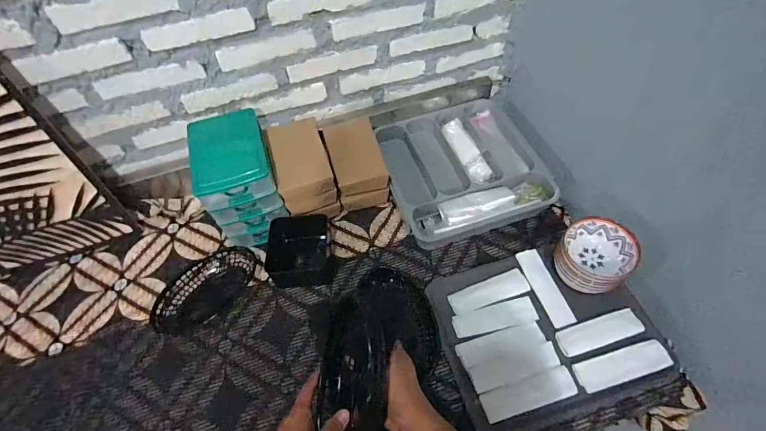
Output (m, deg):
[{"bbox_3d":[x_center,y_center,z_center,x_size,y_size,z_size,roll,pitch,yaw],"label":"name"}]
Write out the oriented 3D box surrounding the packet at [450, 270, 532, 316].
[{"bbox_3d":[0.199,0.143,0.726,0.150,0.008,0.050,-17,57,-7],"label":"packet"}]

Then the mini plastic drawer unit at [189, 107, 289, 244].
[{"bbox_3d":[-0.285,-0.069,0.788,0.131,0.206,0.187,-17,57,-8],"label":"mini plastic drawer unit"}]

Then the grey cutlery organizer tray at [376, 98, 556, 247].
[{"bbox_3d":[0.180,-0.120,0.882,0.335,0.050,0.348,-17,57,-8],"label":"grey cutlery organizer tray"}]

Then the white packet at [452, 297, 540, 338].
[{"bbox_3d":[0.201,0.184,0.696,0.149,0.008,0.045,-12,57,-4],"label":"white packet"}]

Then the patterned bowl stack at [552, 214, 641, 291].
[{"bbox_3d":[0.380,0.074,0.698,0.103,0.095,0.122,-27,59,-13],"label":"patterned bowl stack"}]

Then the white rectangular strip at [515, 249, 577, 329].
[{"bbox_3d":[0.306,0.133,0.728,0.040,0.010,0.153,-17,57,-7],"label":"white rectangular strip"}]

